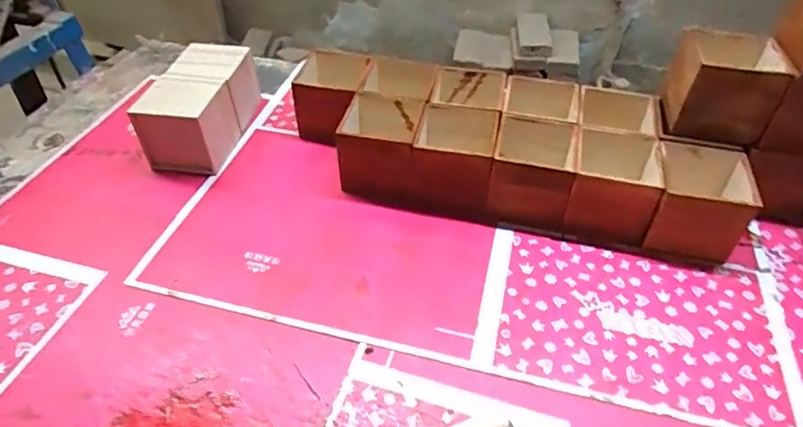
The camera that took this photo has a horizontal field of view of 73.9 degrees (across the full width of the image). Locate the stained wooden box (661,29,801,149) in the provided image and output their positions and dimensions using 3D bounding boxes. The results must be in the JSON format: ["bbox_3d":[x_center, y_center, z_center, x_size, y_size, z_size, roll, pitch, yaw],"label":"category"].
[{"bbox_3d":[0.508,-0.204,0.846,0.137,0.118,0.146,11,45,10],"label":"stained wooden box"}]

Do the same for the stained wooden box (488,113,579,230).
[{"bbox_3d":[0.221,-0.072,0.905,0.127,0.124,0.148,10,45,9],"label":"stained wooden box"}]

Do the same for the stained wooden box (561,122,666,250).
[{"bbox_3d":[0.343,-0.045,0.875,0.124,0.126,0.134,13,45,12],"label":"stained wooden box"}]

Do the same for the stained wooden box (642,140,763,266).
[{"bbox_3d":[0.461,-0.014,0.840,0.137,0.123,0.144,18,47,17],"label":"stained wooden box"}]

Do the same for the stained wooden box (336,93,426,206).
[{"bbox_3d":[-0.032,-0.126,0.929,0.133,0.111,0.160,7,45,6],"label":"stained wooden box"}]

